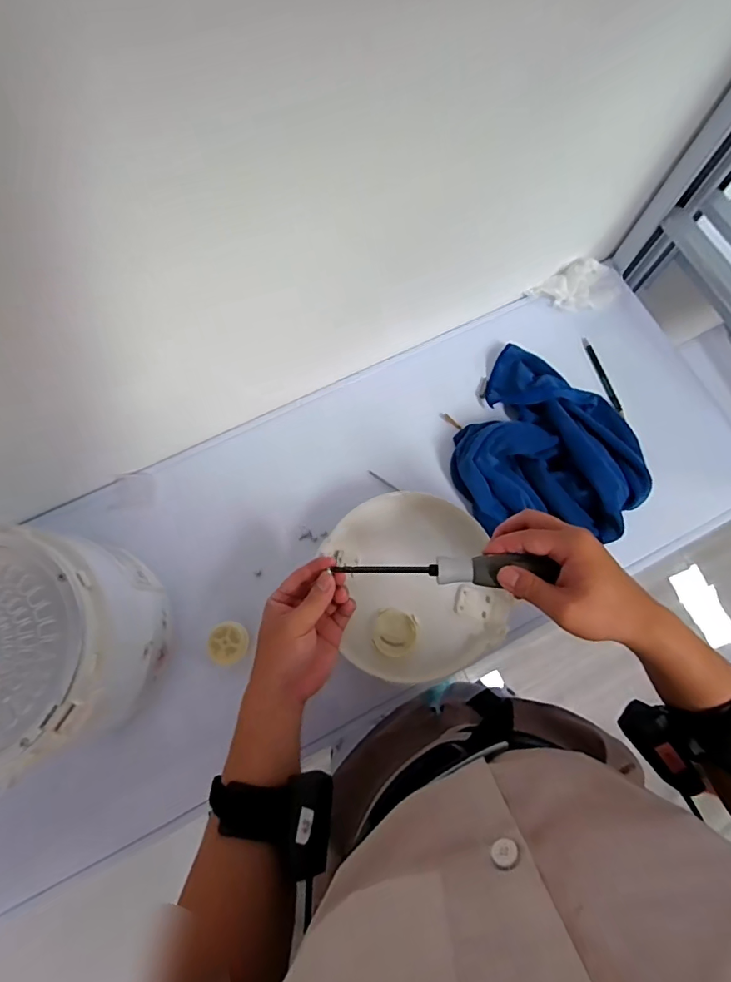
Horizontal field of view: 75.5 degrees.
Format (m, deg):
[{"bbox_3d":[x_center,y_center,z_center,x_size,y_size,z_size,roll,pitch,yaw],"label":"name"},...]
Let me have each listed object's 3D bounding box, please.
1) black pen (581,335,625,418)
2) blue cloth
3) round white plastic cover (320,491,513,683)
[{"bbox_3d":[0.337,-0.163,0.671,0.012,0.013,0.130,-14,75,-4],"label":"black pen"},{"bbox_3d":[0.235,-0.046,0.601,0.235,0.063,0.249,31,77,8],"label":"blue cloth"},{"bbox_3d":[0.052,0.108,0.550,0.183,0.066,0.205,-25,76,-7],"label":"round white plastic cover"}]

